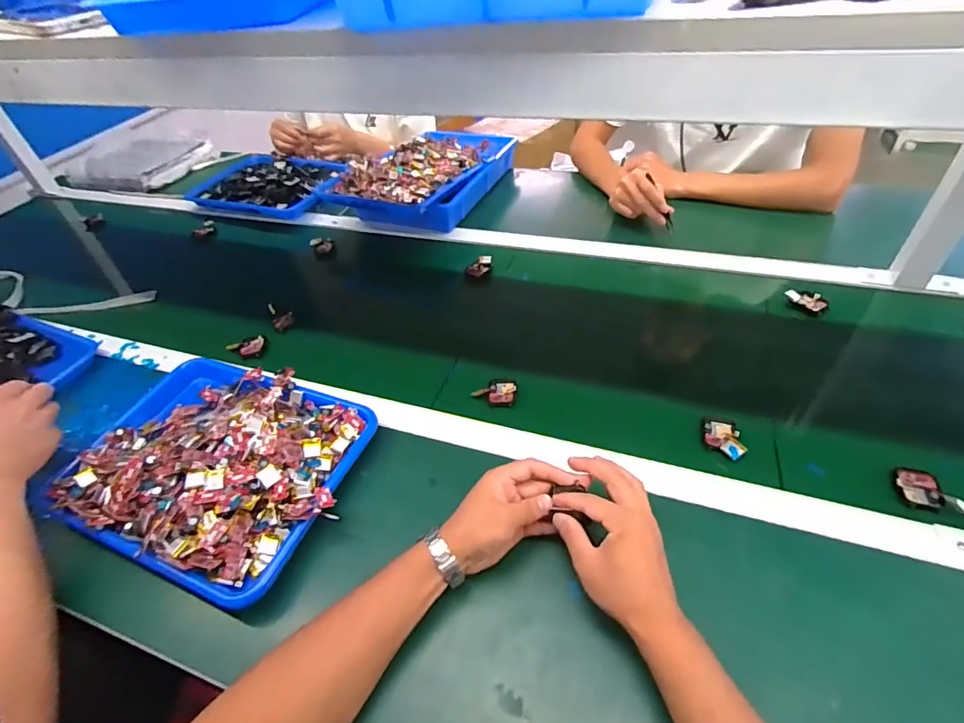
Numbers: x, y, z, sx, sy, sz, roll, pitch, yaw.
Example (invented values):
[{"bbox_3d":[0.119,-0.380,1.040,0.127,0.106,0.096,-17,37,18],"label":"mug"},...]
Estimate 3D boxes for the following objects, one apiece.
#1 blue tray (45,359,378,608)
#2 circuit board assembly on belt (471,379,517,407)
[{"bbox_3d":[-0.316,0.108,0.574,0.342,0.051,0.256,16,50,21],"label":"blue tray"},{"bbox_3d":[0.018,0.040,0.646,0.055,0.015,0.041,8,47,15],"label":"circuit board assembly on belt"}]

